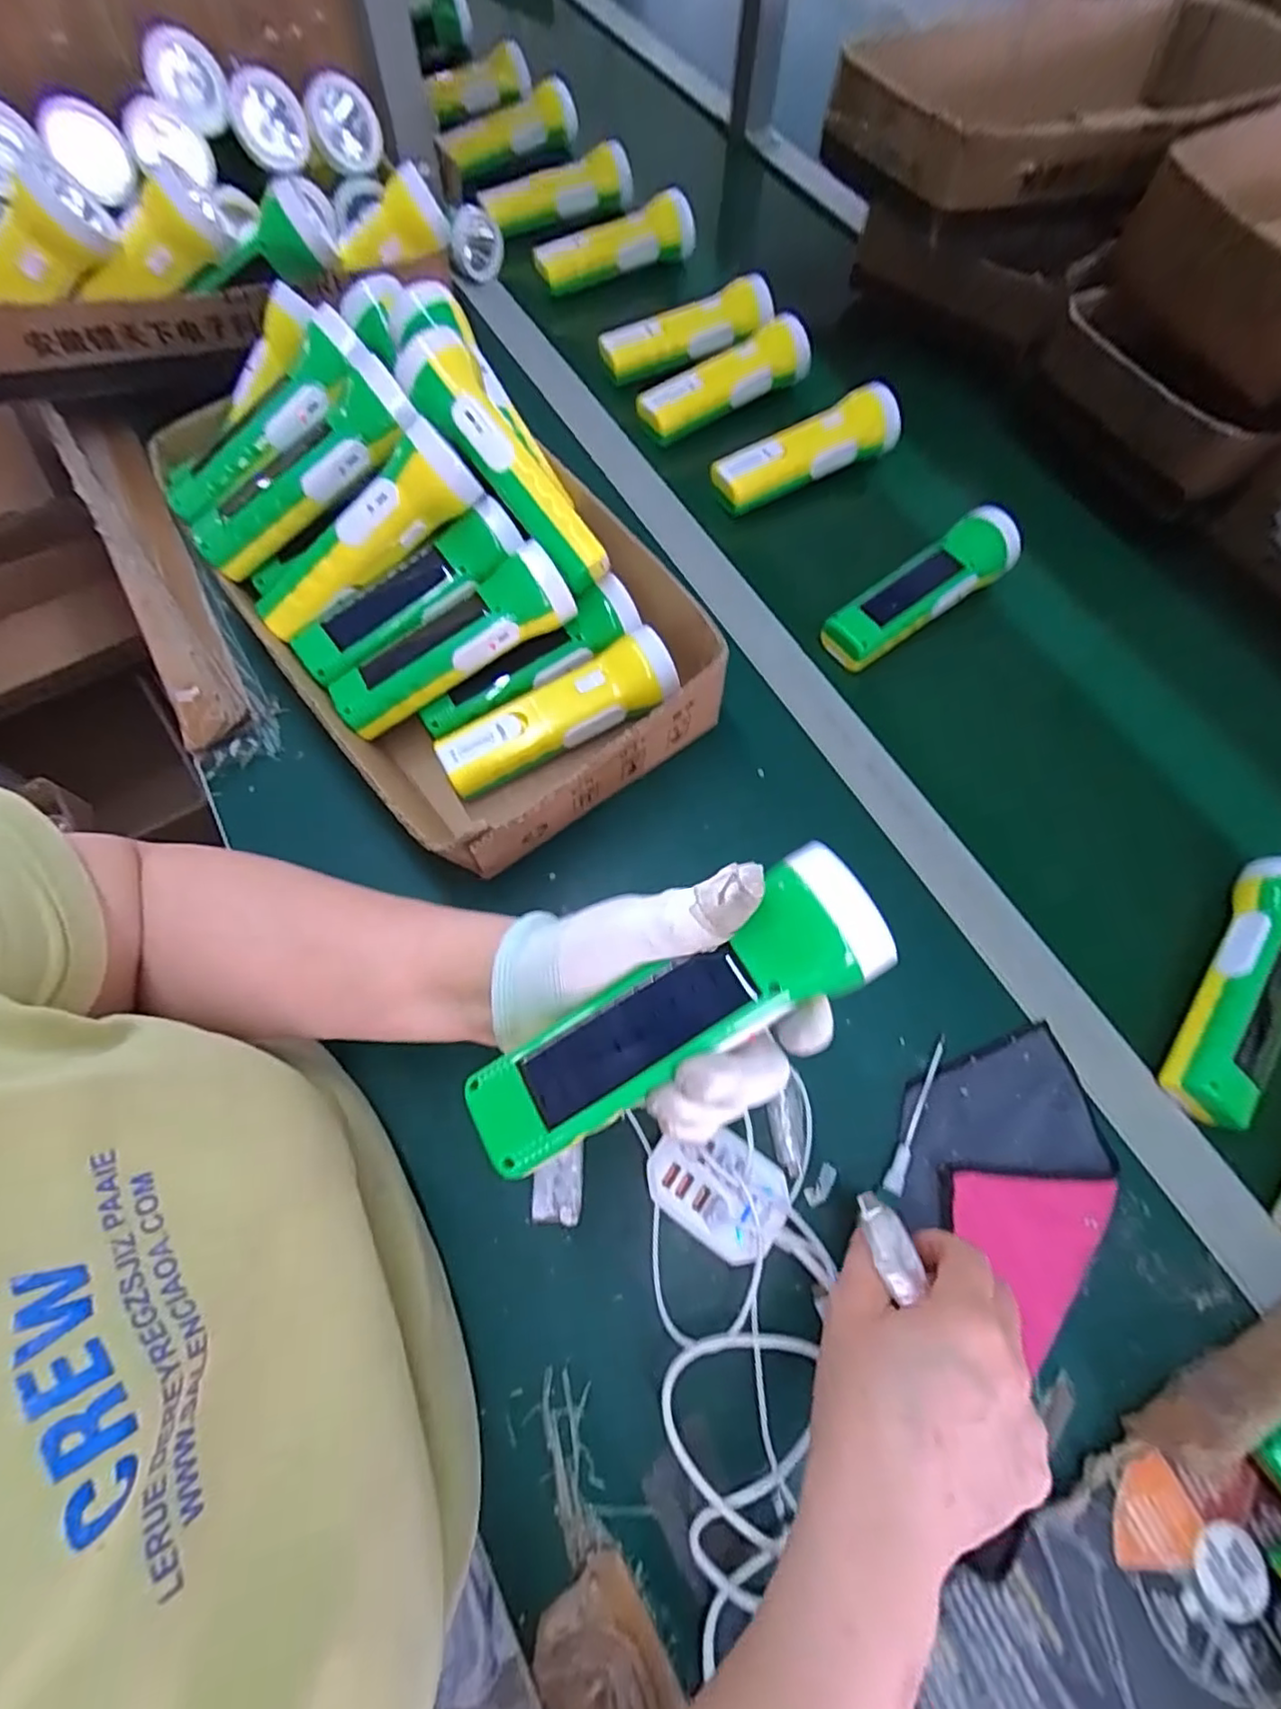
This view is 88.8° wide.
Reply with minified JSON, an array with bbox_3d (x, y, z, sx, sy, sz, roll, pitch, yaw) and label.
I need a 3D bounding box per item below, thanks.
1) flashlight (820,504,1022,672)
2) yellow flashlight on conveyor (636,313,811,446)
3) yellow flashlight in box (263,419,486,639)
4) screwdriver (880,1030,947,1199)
[{"bbox_3d":[0.222,-0.206,0.519,0.171,0.056,0.049,-35,71,-13],"label":"flashlight"},{"bbox_3d":[0.079,-0.442,0.600,0.172,0.042,0.044,-31,71,-13],"label":"yellow flashlight on conveyor"},{"bbox_3d":[-0.181,-0.204,0.426,0.163,0.045,0.046,-34,70,10],"label":"yellow flashlight in box"},{"bbox_3d":[0.160,0.148,0.377,0.009,0.008,0.095,27,70,11],"label":"screwdriver"}]

